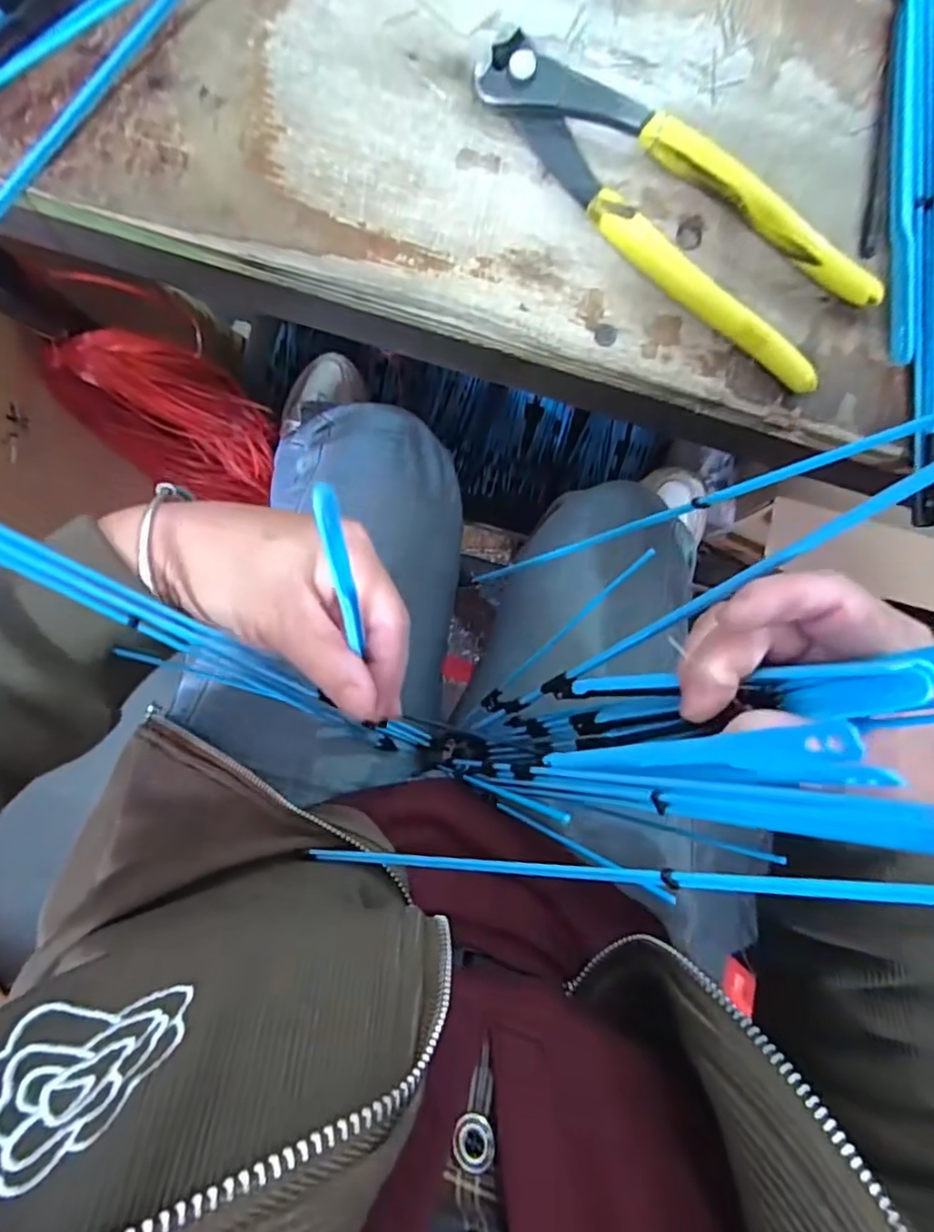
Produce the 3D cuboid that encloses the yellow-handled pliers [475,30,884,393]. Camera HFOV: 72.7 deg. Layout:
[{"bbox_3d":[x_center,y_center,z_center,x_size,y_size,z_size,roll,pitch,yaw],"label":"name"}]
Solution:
[{"bbox_3d":[0.073,-0.150,0.232,0.160,0.017,0.046,37,90,-2],"label":"yellow-handled pliers"}]

